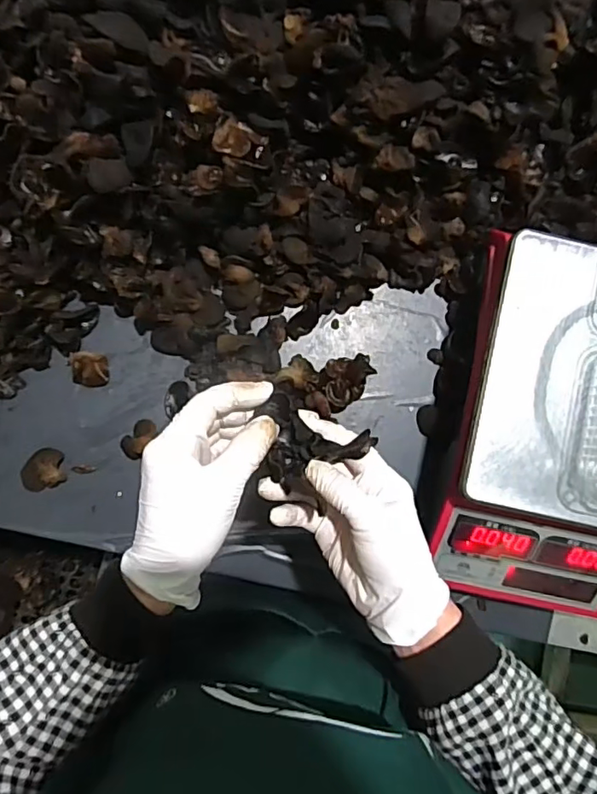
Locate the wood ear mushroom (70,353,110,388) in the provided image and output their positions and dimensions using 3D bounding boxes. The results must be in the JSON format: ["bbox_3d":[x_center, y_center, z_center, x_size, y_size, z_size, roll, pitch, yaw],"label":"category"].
[{"bbox_3d":[-0.194,-0.025,0.507,0.032,0.016,0.031,1,88,-3],"label":"wood ear mushroom"}]

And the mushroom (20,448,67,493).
[{"bbox_3d":[-0.236,0.067,0.498,0.041,0.017,0.036,-15,89,-3],"label":"mushroom"}]

